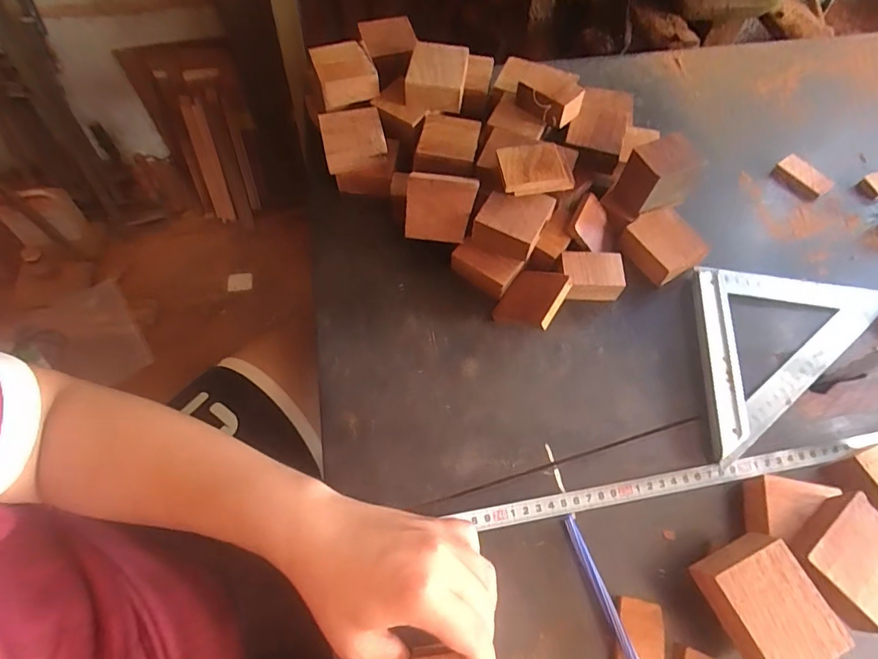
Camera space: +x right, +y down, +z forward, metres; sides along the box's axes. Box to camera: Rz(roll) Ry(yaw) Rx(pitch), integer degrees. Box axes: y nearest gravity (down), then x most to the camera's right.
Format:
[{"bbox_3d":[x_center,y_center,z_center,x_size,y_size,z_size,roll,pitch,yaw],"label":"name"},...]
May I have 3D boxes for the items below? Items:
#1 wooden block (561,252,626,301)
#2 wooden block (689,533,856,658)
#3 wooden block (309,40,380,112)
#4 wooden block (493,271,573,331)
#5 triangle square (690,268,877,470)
[{"bbox_3d":[0.141,-0.049,0.448,0.054,0.031,0.040,-2,63,-2],"label":"wooden block"},{"bbox_3d":[0.205,0.173,0.305,0.061,0.021,0.070,-21,66,-11],"label":"wooden block"},{"bbox_3d":[-0.099,-0.256,0.488,0.060,0.035,0.062,-23,66,-12],"label":"wooden block"},{"bbox_3d":[0.083,-0.027,0.430,0.054,0.012,0.055,12,64,49],"label":"wooden block"},{"bbox_3d":[0.314,0.031,0.419,0.177,0.015,0.176,6,63,2],"label":"triangle square"}]

